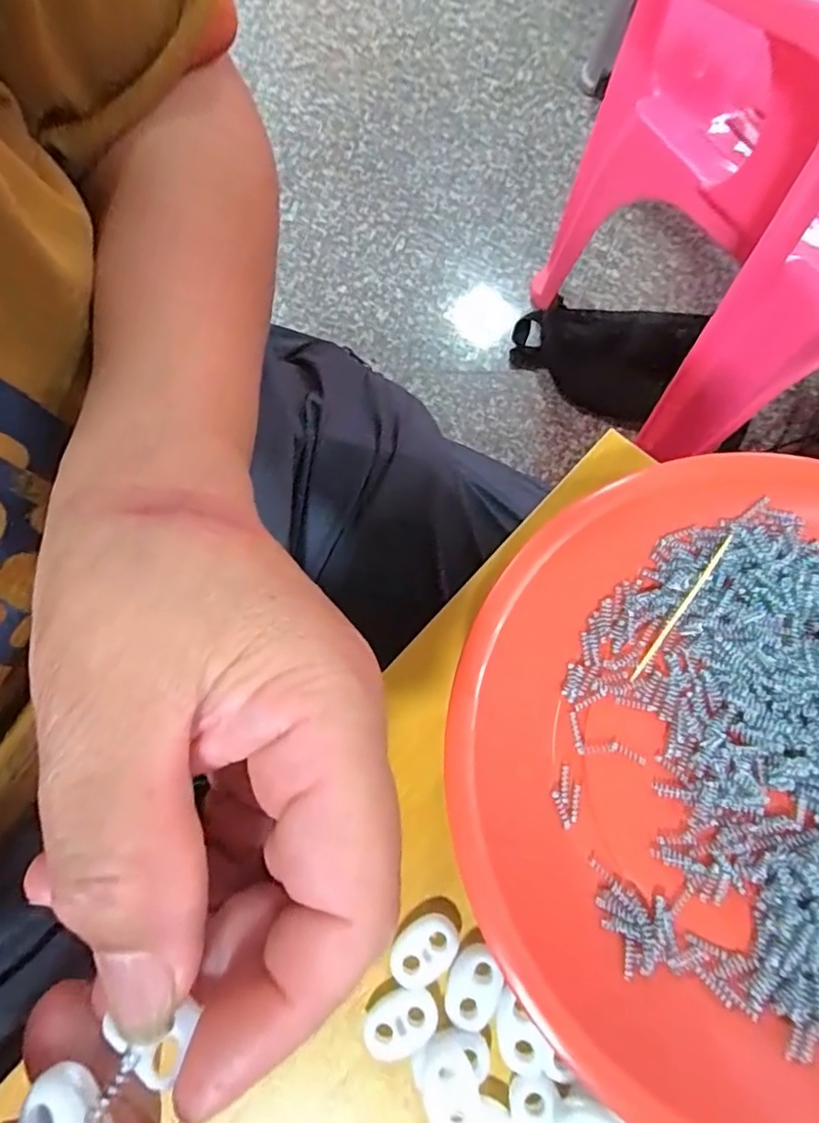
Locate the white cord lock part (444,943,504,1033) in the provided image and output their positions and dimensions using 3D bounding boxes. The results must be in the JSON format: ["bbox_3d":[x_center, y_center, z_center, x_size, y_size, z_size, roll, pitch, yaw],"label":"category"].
[{"bbox_3d":[0.019,0.125,0.169,0.015,0.004,0.022,21,76,7],"label":"white cord lock part"}]

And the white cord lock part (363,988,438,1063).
[{"bbox_3d":[-0.003,0.135,0.168,0.022,0.004,0.015,-25,75,-5],"label":"white cord lock part"}]

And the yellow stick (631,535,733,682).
[{"bbox_3d":[0.093,0.016,0.197,0.004,0.004,0.059,35,89,11],"label":"yellow stick"}]

